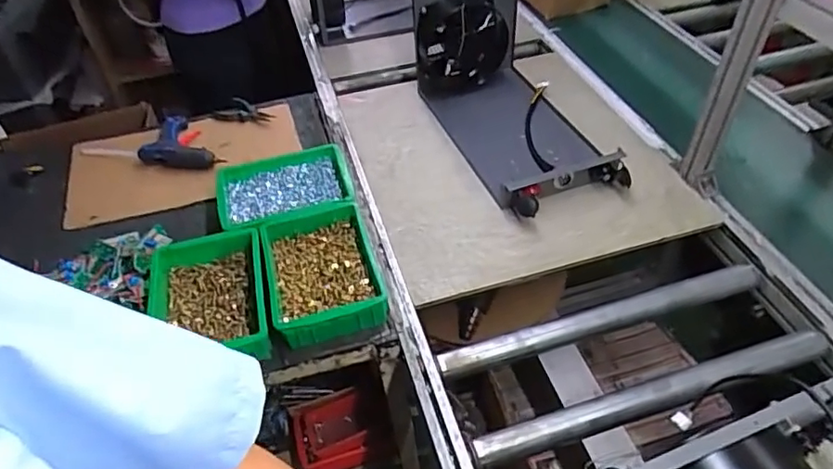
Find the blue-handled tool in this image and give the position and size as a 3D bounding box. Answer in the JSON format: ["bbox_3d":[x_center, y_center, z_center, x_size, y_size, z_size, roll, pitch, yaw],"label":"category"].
[{"bbox_3d":[-0.553,-0.207,1.264,0.334,0.067,0.140,5,48,9],"label":"blue-handled tool"}]

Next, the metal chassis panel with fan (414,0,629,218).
[{"bbox_3d":[0.190,-0.375,1.186,0.269,0.371,0.608,-15,48,-10],"label":"metal chassis panel with fan"}]

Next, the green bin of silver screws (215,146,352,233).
[{"bbox_3d":[-0.255,-0.069,1.101,0.258,0.076,0.181,-13,48,-8],"label":"green bin of silver screws"}]

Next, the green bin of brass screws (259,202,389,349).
[{"bbox_3d":[-0.160,0.067,0.967,0.180,0.075,0.237,-15,48,-10],"label":"green bin of brass screws"}]

